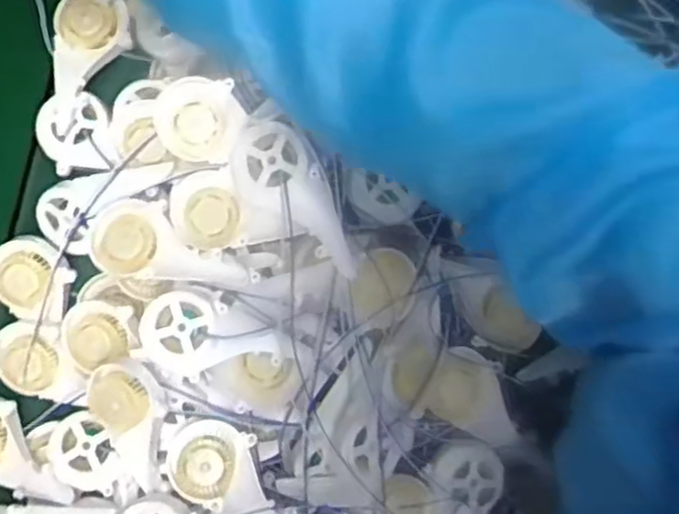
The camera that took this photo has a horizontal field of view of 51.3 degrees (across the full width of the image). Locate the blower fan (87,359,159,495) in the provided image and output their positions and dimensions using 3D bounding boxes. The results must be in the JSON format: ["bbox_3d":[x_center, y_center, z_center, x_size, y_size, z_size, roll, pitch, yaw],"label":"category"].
[{"bbox_3d":[-0.113,0.093,0.395,0.041,0.019,0.072,-31,92,-4],"label":"blower fan"}]

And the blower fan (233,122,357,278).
[{"bbox_3d":[-0.020,-0.031,0.383,0.038,0.027,0.092,-43,92,-4],"label":"blower fan"}]

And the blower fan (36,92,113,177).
[{"bbox_3d":[-0.158,-0.073,0.419,0.042,0.013,0.046,-7,90,-4],"label":"blower fan"}]

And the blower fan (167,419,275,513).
[{"bbox_3d":[-0.068,0.117,0.388,0.048,0.018,0.052,-17,91,-4],"label":"blower fan"}]

